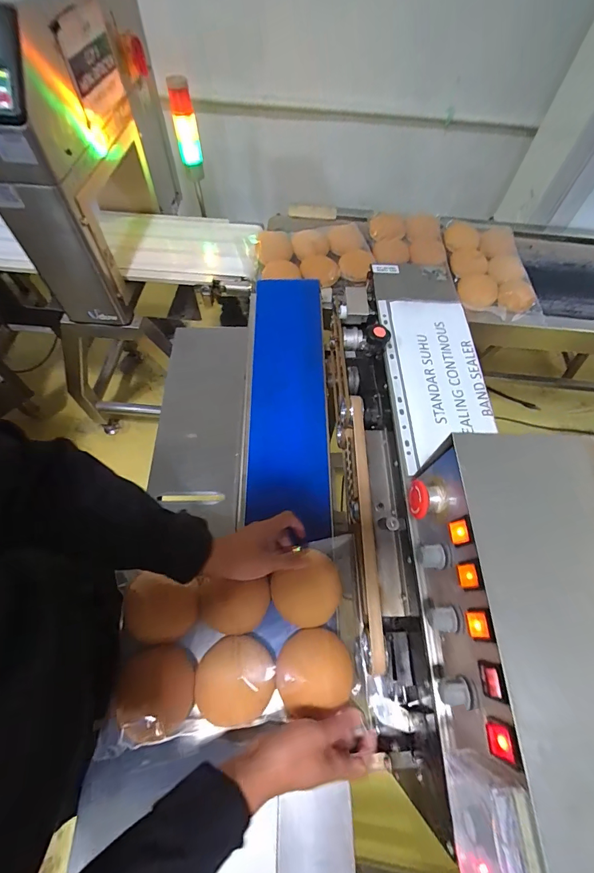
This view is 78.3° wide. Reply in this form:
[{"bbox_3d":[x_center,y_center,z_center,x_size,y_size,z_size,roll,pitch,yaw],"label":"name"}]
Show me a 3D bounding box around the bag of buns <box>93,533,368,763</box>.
[{"bbox_3d":[-0.076,0.260,0.474,0.324,0.063,0.195,-8,63,-5],"label":"bag of buns"}]

